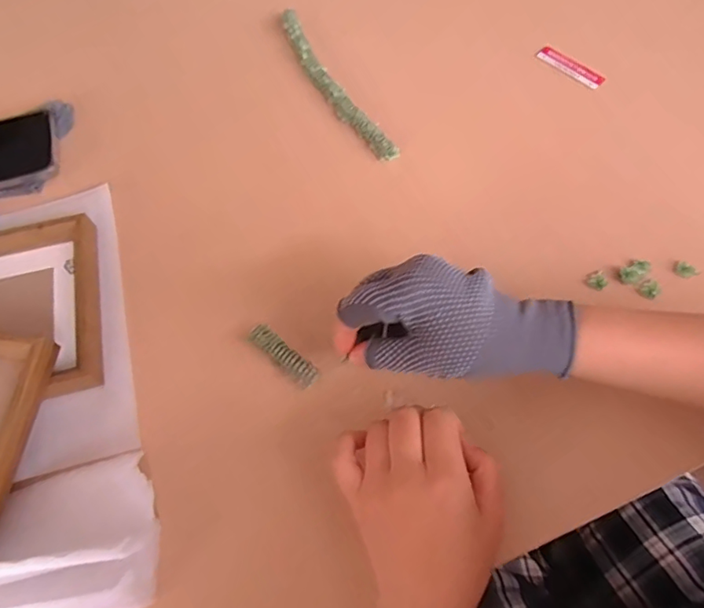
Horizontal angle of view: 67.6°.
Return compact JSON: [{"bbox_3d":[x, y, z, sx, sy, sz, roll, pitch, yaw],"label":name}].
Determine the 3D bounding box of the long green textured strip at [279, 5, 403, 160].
[{"bbox_3d":[-0.020,-0.215,0.511,0.024,0.014,0.212,-28,66,-10],"label":"long green textured strip"}]

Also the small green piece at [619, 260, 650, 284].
[{"bbox_3d":[0.227,-0.027,0.419,0.027,0.005,0.016,-37,68,-14],"label":"small green piece"}]

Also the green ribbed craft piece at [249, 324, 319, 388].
[{"bbox_3d":[-0.051,0.037,0.398,0.061,0.011,0.016,39,72,19],"label":"green ribbed craft piece"}]

